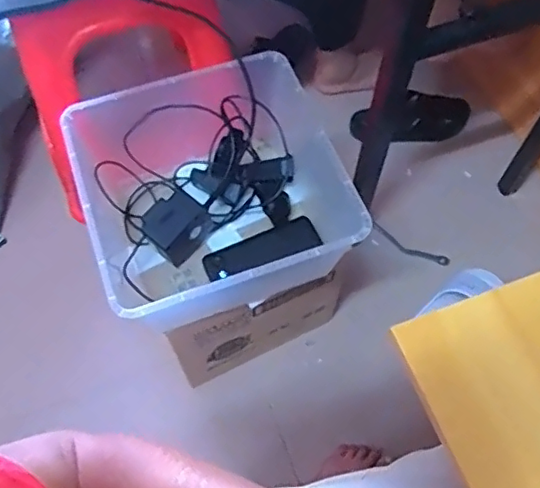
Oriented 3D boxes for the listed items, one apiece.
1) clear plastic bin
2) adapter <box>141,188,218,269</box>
[{"bbox_3d":[-0.083,-0.056,0.745,0.320,0.149,0.299,-18,64,-8],"label":"clear plastic bin"},{"bbox_3d":[-0.121,-0.024,0.753,0.059,0.077,0.082,35,68,17],"label":"adapter"}]

